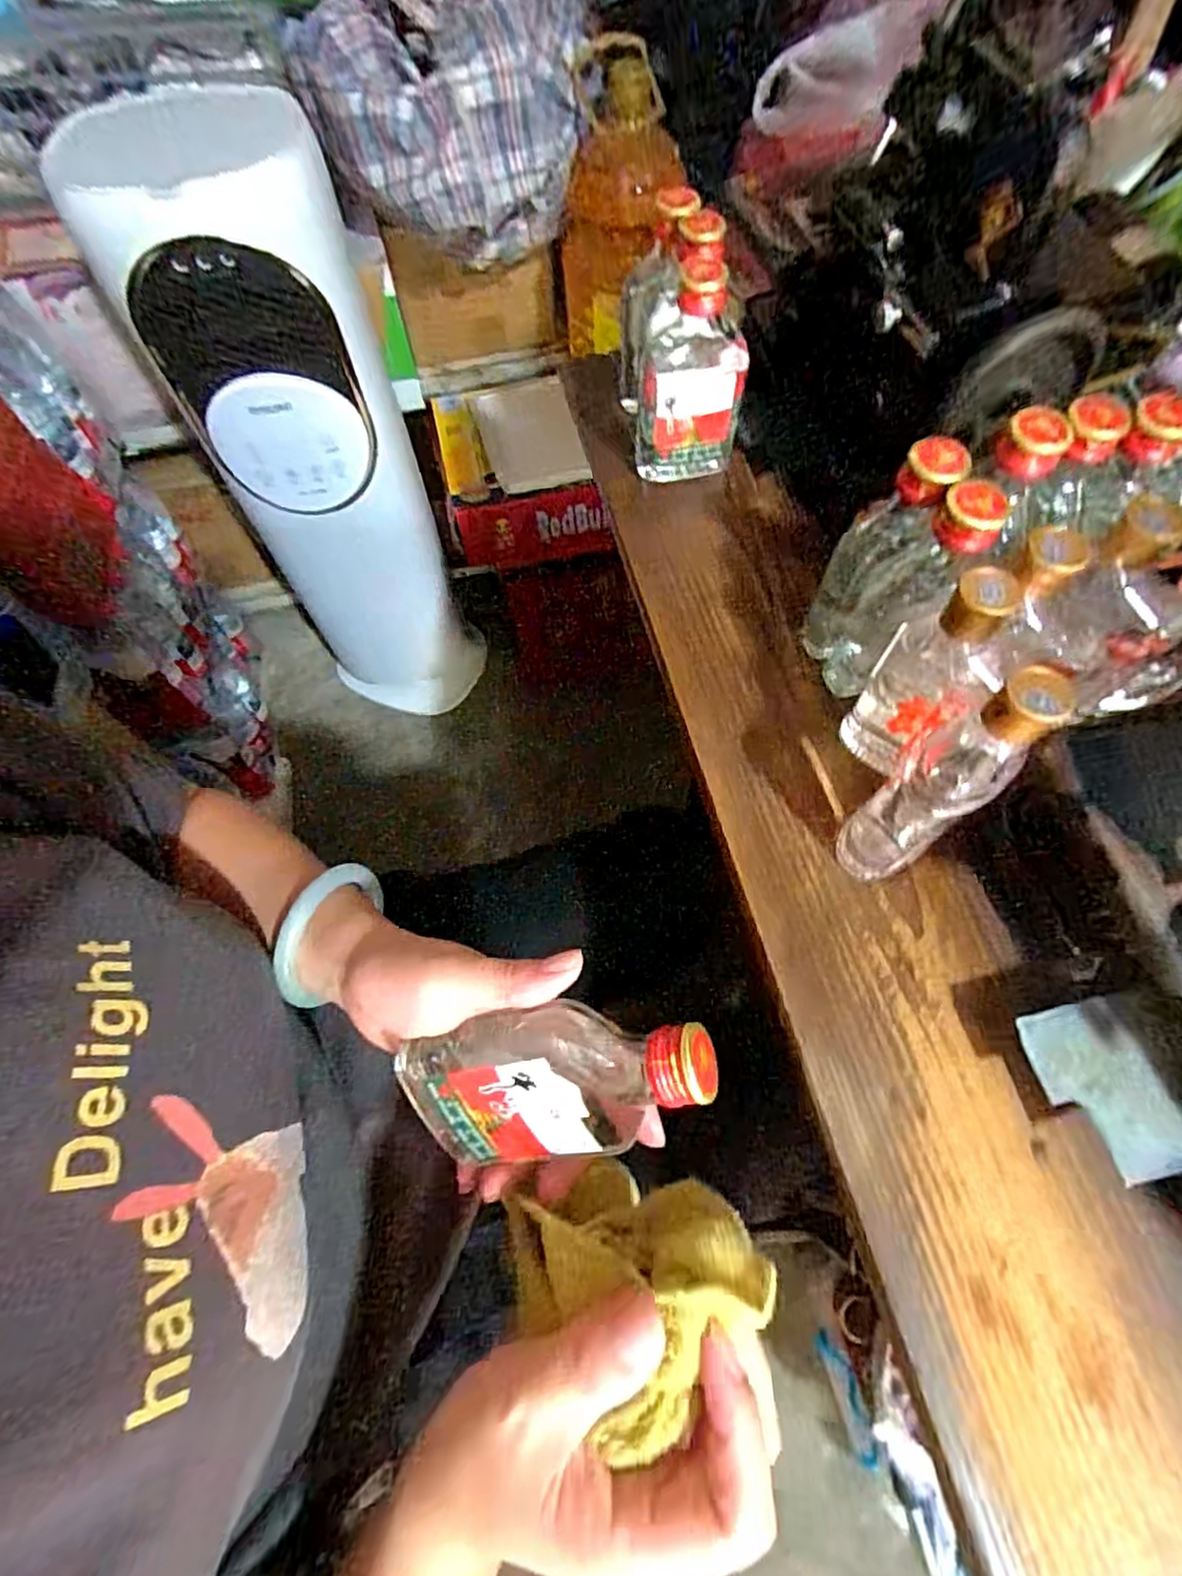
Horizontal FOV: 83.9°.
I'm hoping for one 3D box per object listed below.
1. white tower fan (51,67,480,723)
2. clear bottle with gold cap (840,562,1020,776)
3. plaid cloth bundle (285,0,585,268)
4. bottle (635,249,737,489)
[{"bbox_3d":[-0.363,-0.419,0.961,0.251,0.792,0.220,-22,66,-8],"label":"white tower fan"},{"bbox_3d":[0.168,-0.052,0.328,0.051,0.130,0.037,34,71,16],"label":"clear bottle with gold cap"},{"bbox_3d":[-0.153,-0.790,0.705,0.267,0.305,0.296,24,68,13],"label":"plaid cloth bundle"},{"bbox_3d":[0.063,-0.262,0.426,0.061,0.122,0.033,-7,65,-1],"label":"bottle"}]

